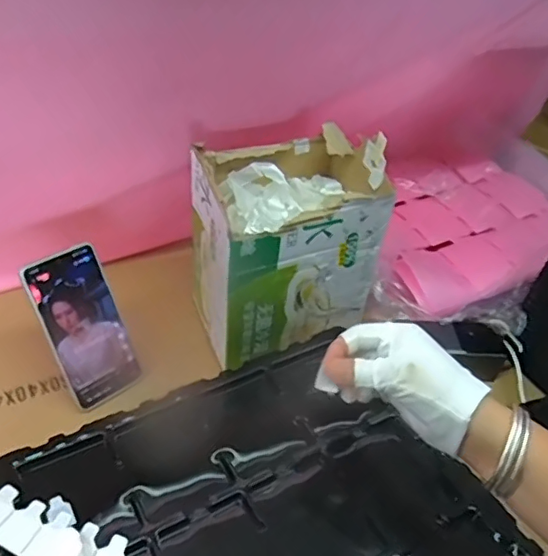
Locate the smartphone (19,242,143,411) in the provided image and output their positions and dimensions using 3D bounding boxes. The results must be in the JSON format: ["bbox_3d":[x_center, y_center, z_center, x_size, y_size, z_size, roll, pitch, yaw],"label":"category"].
[{"bbox_3d":[-0.197,0.053,0.589,0.079,0.167,0.014,-30,24,-35],"label":"smartphone"}]

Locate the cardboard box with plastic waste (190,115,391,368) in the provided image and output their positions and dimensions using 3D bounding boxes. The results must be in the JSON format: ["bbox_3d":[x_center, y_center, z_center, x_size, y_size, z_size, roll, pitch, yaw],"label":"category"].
[{"bbox_3d":[0.010,-0.046,0.634,0.189,0.192,0.140,-15,46,-23],"label":"cardboard box with plastic waste"}]

